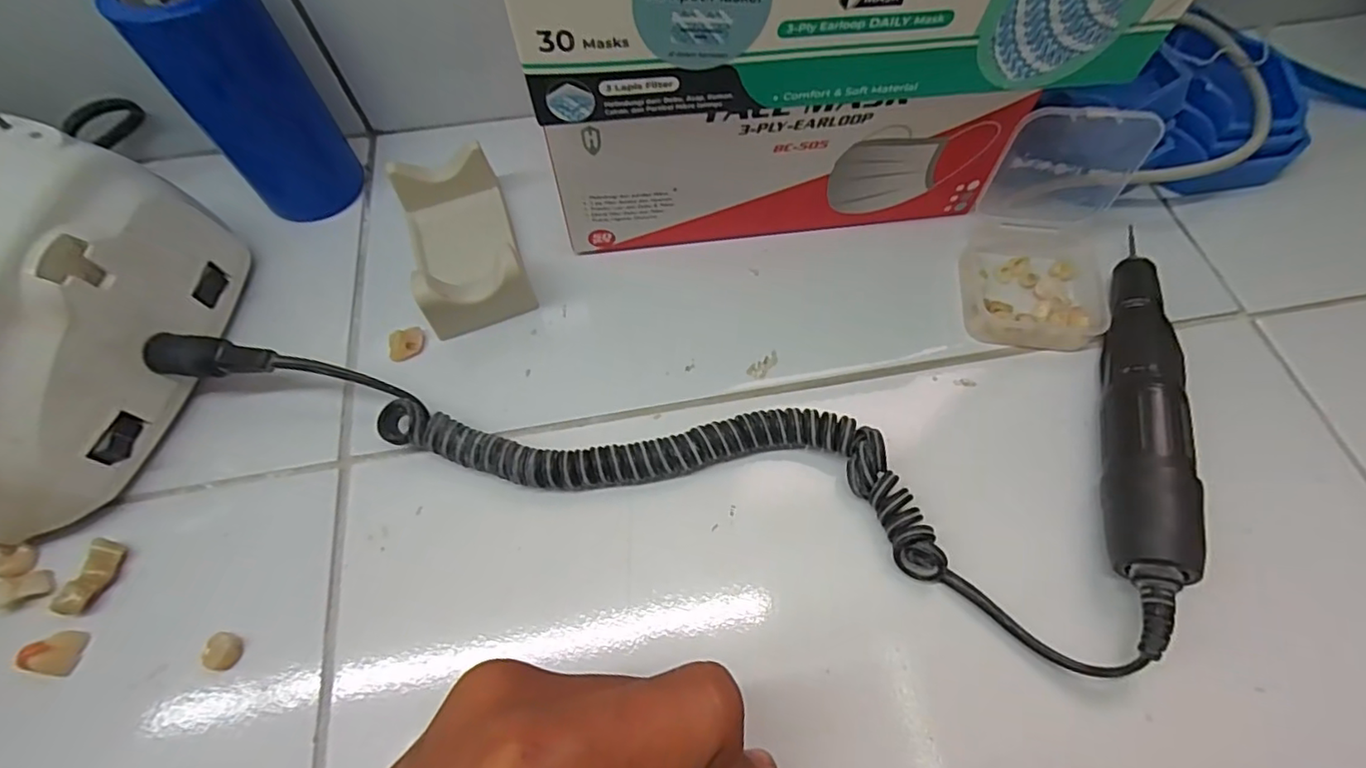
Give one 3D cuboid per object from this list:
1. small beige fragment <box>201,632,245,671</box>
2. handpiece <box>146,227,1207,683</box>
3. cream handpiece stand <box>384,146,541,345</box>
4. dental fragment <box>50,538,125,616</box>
[{"bbox_3d":[-0.159,0.093,0.203,0.011,0.005,0.011,0,62,0],"label":"small beige fragment"},{"bbox_3d":[0.009,-0.025,0.246,0.376,0.033,0.172,15,63,8],"label":"handpiece"},{"bbox_3d":[-0.101,-0.065,0.267,0.045,0.034,0.082,-19,64,-10],"label":"cream handpiece stand"},{"bbox_3d":[-0.211,0.070,0.210,0.008,0.011,0.025,11,63,6],"label":"dental fragment"}]

